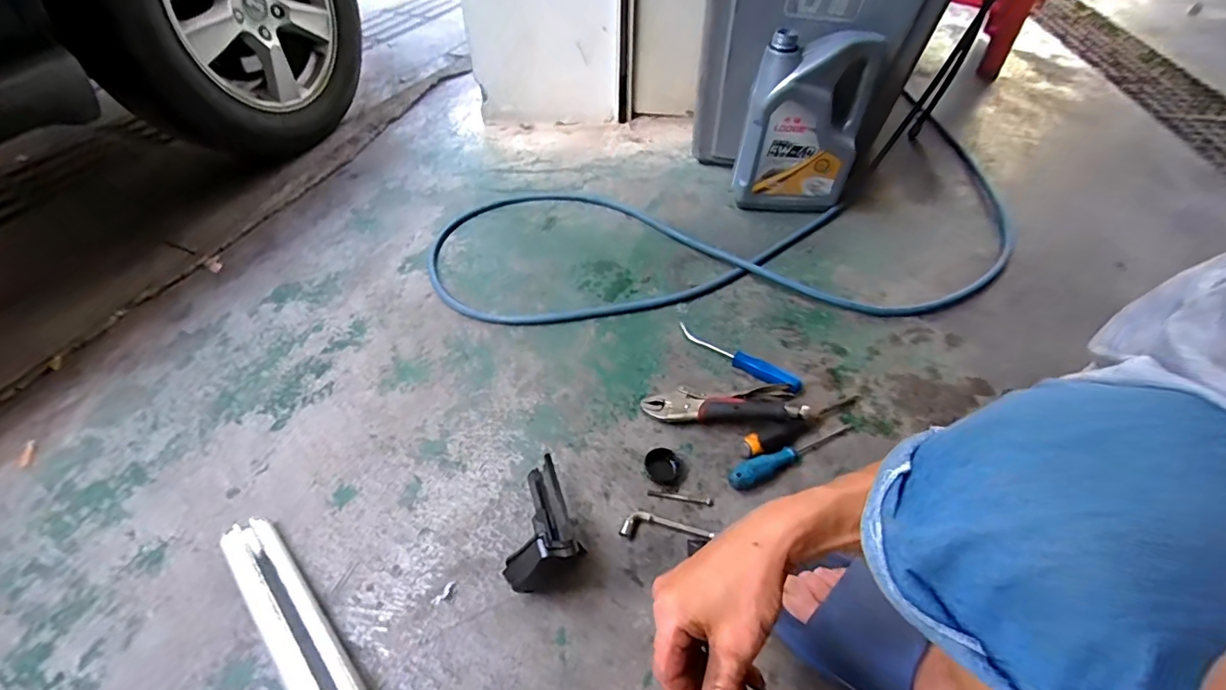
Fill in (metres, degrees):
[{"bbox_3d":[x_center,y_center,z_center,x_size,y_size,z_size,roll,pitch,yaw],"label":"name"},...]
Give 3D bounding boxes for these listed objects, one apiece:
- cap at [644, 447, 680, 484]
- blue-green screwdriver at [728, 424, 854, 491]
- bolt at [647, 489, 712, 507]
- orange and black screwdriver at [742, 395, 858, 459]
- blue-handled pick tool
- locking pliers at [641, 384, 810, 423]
[{"bbox_3d":[0.061,0.153,0.664,0.043,0.021,0.038,20,52,21],"label":"cap"},{"bbox_3d":[0.231,0.137,0.669,0.193,0.024,0.024,-22,50,-16],"label":"blue-green screwdriver"},{"bbox_3d":[0.084,0.189,0.645,0.080,0.004,0.011,7,48,10],"label":"bolt"},{"bbox_3d":[0.259,0.103,0.694,0.194,0.031,0.029,-20,52,-18],"label":"orange and black screwdriver"},{"bbox_3d":[0.184,0.018,0.781,0.204,0.020,0.029,29,55,27],"label":"blue-handled pick tool"},{"bbox_3d":[0.151,0.079,0.716,0.218,0.032,0.066,-2,47,8],"label":"locking pliers"}]

